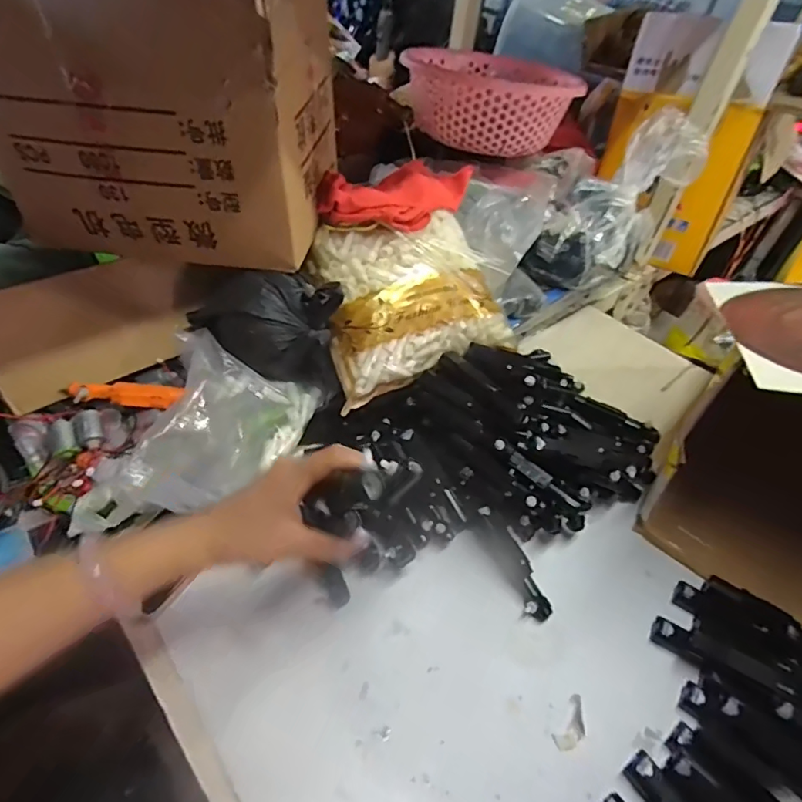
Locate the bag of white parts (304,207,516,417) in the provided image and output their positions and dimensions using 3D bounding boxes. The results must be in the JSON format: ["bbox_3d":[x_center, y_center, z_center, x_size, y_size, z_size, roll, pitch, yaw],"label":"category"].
[{"bbox_3d":[0.008,-0.124,0.610,0.210,0.135,0.159,-17,49,-23],"label":"bag of white parts"}]

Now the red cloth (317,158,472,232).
[{"bbox_3d":[0.001,-0.260,0.627,0.119,0.040,0.204,28,48,20],"label":"red cloth"}]

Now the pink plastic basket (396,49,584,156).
[{"bbox_3d":[0.142,-0.495,0.830,0.243,0.095,0.257,-19,50,-24],"label":"pink plastic basket"}]

